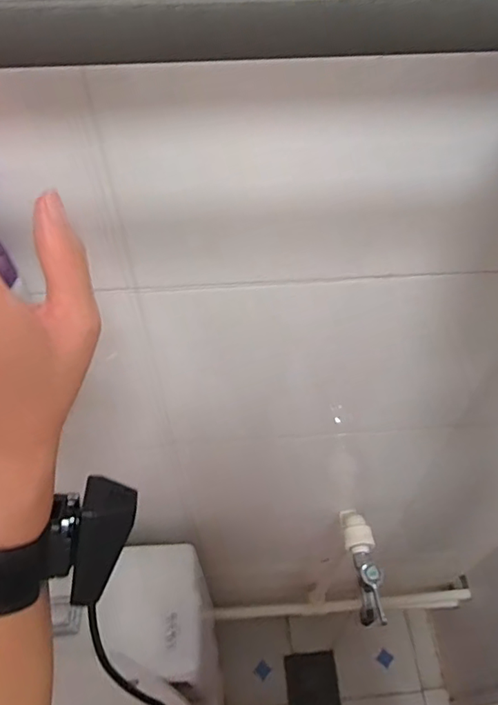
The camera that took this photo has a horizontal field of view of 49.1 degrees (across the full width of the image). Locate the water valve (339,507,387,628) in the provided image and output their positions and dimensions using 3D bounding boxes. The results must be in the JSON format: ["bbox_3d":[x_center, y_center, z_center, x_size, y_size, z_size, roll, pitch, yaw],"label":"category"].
[{"bbox_3d":[0.149,0.273,0.721,0.033,0.066,0.152,0,48,-3],"label":"water valve"}]

